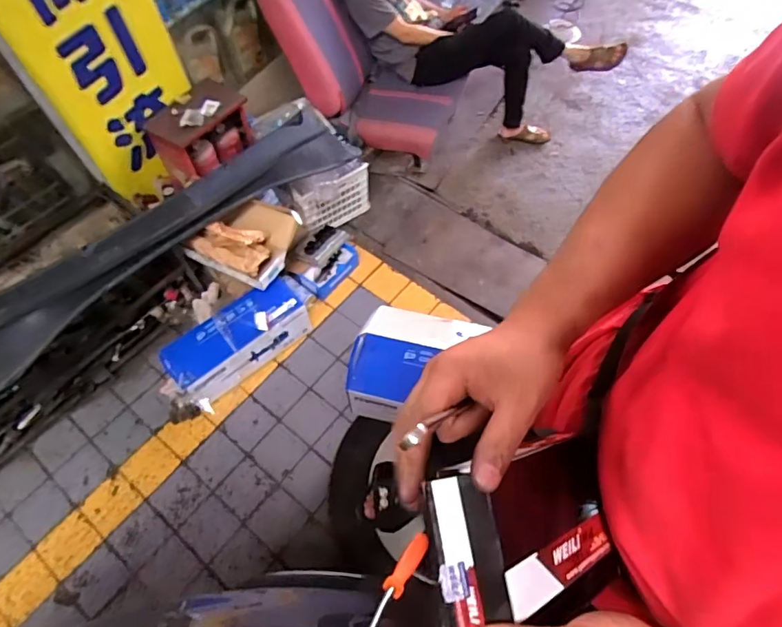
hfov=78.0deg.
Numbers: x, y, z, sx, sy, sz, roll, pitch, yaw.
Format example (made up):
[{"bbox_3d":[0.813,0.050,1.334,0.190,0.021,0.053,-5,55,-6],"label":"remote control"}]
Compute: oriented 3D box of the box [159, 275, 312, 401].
[{"bbox_3d":[-0.518,0.065,1.721,0.223,0.191,0.561,38,56,21],"label":"box"}]

